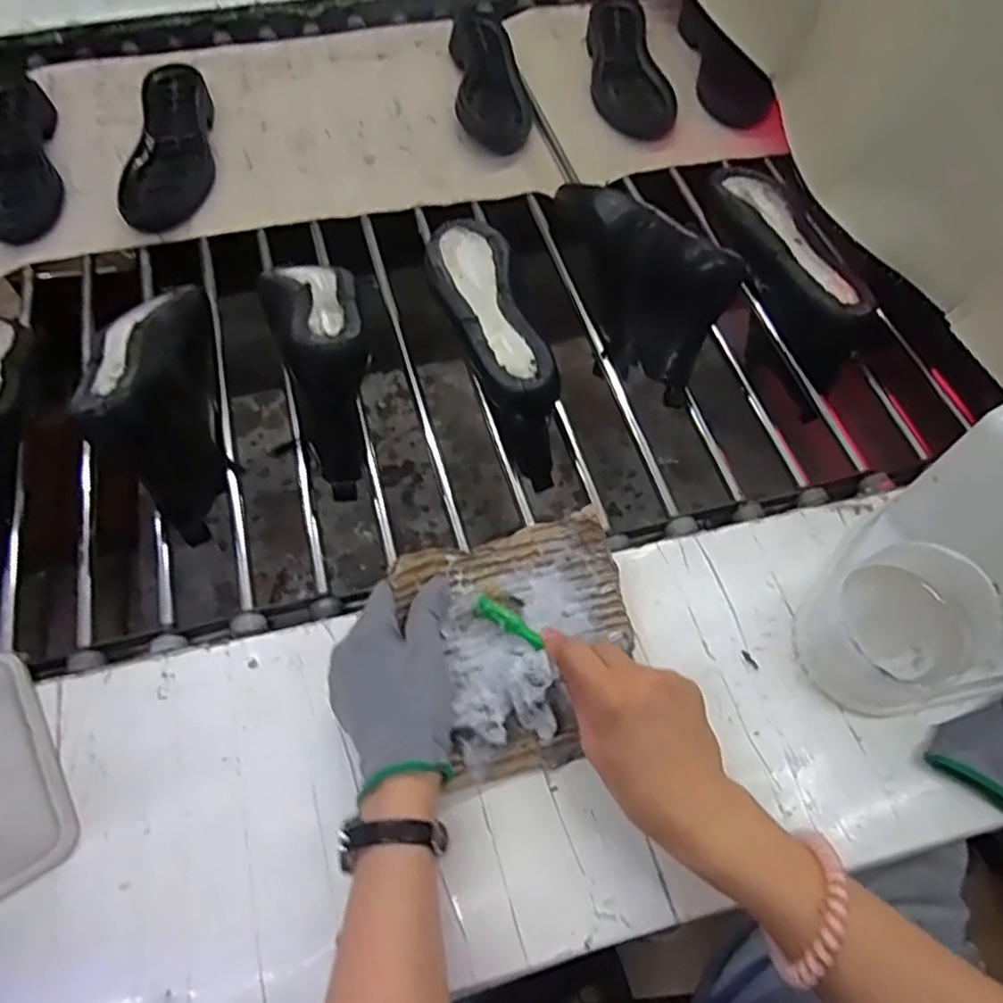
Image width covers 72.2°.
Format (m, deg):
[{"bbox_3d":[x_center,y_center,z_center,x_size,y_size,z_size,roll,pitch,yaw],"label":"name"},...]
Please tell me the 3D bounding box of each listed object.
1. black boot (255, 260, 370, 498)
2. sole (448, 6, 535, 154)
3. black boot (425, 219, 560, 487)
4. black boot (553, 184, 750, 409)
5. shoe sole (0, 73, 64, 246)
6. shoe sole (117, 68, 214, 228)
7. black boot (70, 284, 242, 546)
[{"bbox_3d":[-0.145,-0.125,0.575,0.079,0.124,0.230,-19,66,-11],"label":"black boot"},{"bbox_3d":[-0.014,-0.514,0.819,0.084,0.022,0.269,-4,63,-3],"label":"sole"},{"bbox_3d":[-0.014,-0.144,0.632,0.071,0.119,0.241,-14,65,-9],"label":"black boot"},{"bbox_3d":[0.131,-0.215,0.629,0.099,0.120,0.253,-10,63,-6],"label":"black boot"},{"bbox_3d":[-0.529,-0.377,0.744,0.083,0.024,0.241,-16,65,-10],"label":"shoe sole"},{"bbox_3d":[-0.355,-0.381,0.742,0.082,0.028,0.229,-1,64,-3],"label":"shoe sole"},{"bbox_3d":[-0.276,-0.090,0.554,0.080,0.112,0.226,-16,65,-10],"label":"black boot"}]

